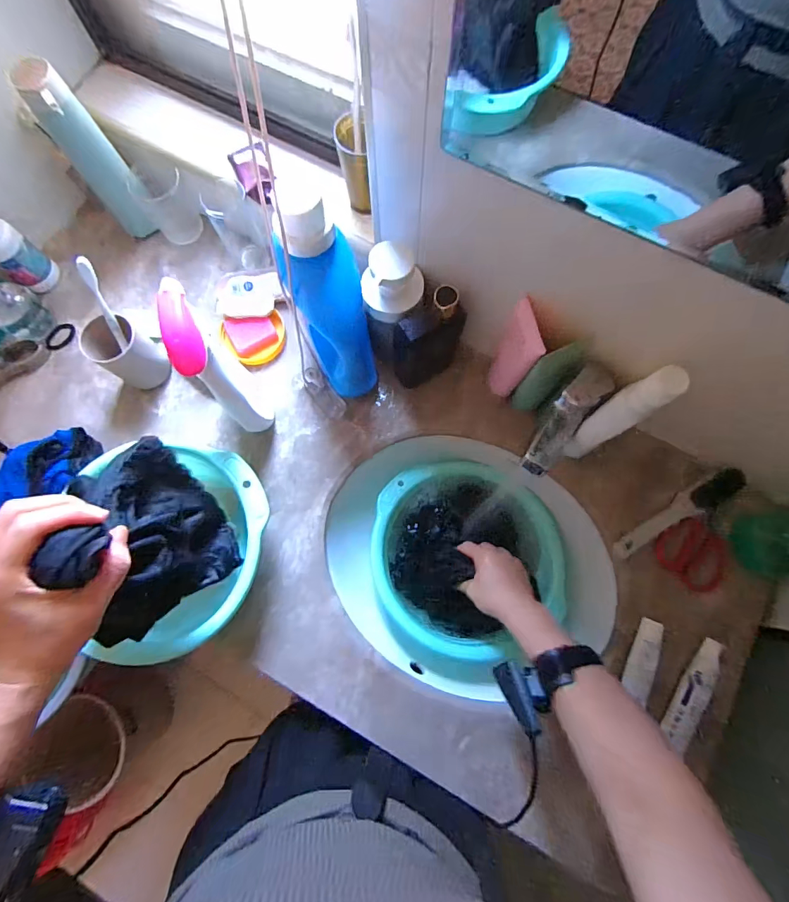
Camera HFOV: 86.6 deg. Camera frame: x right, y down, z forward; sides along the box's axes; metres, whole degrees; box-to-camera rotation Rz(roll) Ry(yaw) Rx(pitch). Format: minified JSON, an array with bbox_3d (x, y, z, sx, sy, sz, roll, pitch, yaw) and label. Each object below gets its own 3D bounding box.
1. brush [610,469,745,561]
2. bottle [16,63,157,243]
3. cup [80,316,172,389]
[{"bbox_3d":[0.391,0.088,0.577,0.204,0.025,0.036,-31,77,-7],"label":"brush"},{"bbox_3d":[-0.414,-0.398,0.597,0.063,0.228,0.051,-37,78,-8],"label":"bottle"},{"bbox_3d":[-0.372,-0.135,0.594,0.063,0.108,0.069,0,75,1],"label":"cup"}]

